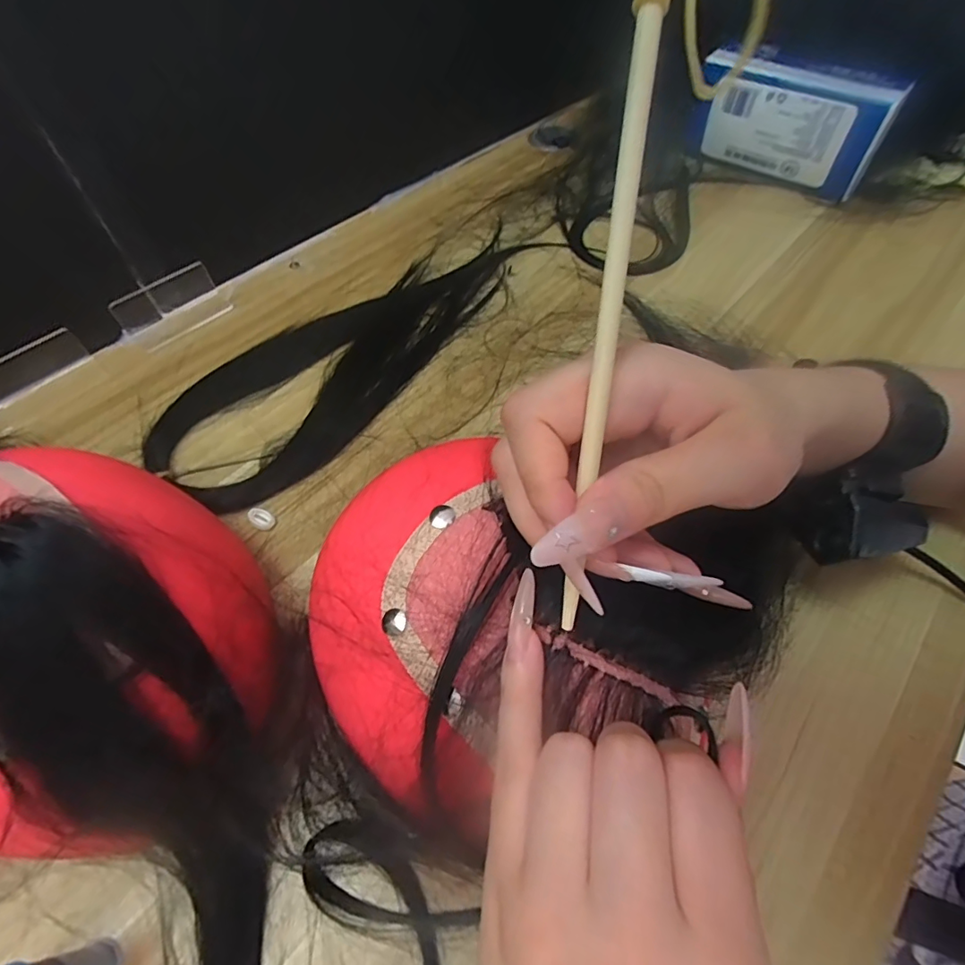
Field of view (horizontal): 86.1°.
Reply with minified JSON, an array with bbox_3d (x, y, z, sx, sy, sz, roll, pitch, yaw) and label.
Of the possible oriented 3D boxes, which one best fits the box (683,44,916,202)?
[{"bbox_3d":[0.301,-0.353,0.515,0.180,0.095,0.058,19,59,13],"label":"box"}]

